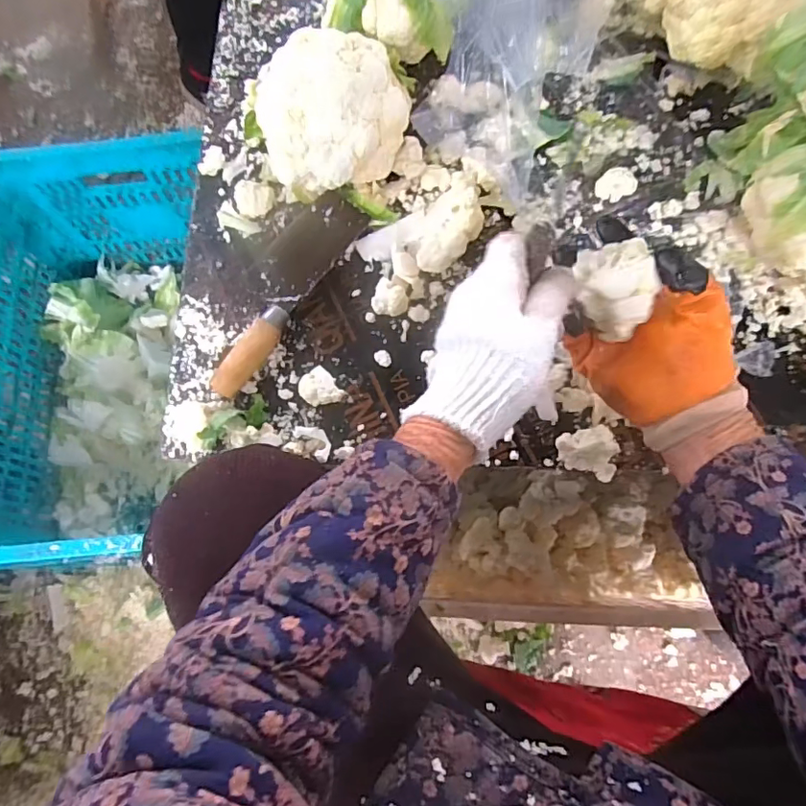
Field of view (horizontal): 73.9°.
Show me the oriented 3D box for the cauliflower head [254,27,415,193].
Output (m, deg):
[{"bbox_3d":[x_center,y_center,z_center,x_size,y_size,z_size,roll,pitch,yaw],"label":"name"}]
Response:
[{"bbox_3d":[-0.063,-0.260,0.500,0.132,0.109,0.113,-6,75,0],"label":"cauliflower head"}]

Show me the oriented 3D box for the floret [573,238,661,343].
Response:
[{"bbox_3d":[0.150,-0.084,0.384,0.039,0.036,0.068,-3,75,1],"label":"floret"}]

